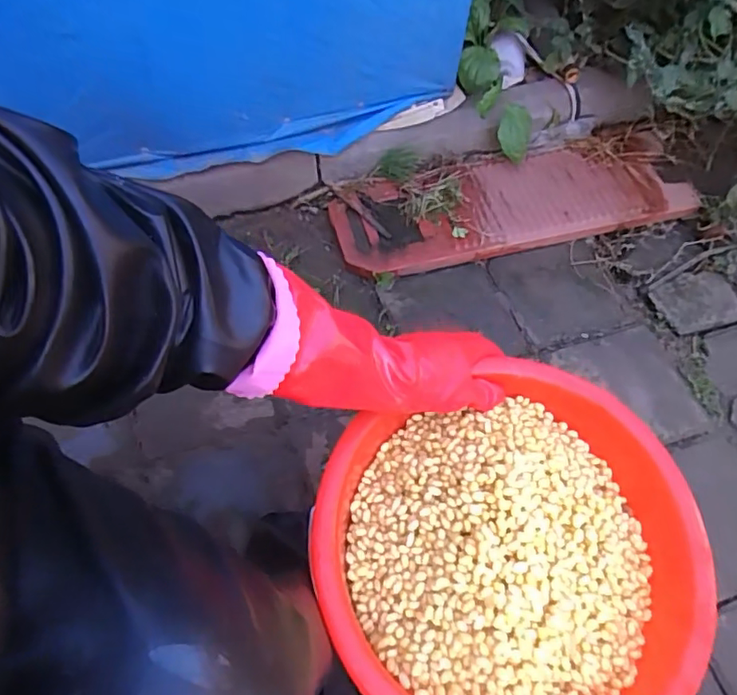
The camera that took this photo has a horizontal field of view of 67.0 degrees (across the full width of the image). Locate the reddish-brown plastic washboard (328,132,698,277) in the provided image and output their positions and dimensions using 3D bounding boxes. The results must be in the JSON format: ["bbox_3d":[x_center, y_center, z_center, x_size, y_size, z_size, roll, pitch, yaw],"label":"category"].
[{"bbox_3d":[0.259,-0.260,0.992,0.636,0.046,0.185,-13,61,-9],"label":"reddish-brown plastic washboard"}]

